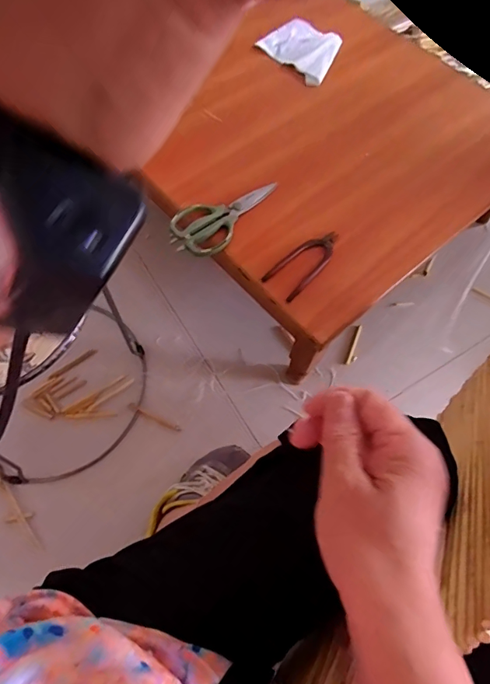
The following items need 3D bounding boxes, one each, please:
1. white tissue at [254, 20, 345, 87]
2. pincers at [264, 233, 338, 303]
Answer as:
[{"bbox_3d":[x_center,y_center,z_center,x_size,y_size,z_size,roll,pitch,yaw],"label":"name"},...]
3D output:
[{"bbox_3d":[0.129,-0.612,0.935,0.140,0.024,0.165,-39,72,-20],"label":"white tissue"},{"bbox_3d":[0.092,-0.124,0.693,0.057,0.017,0.138,39,67,15],"label":"pincers"}]

